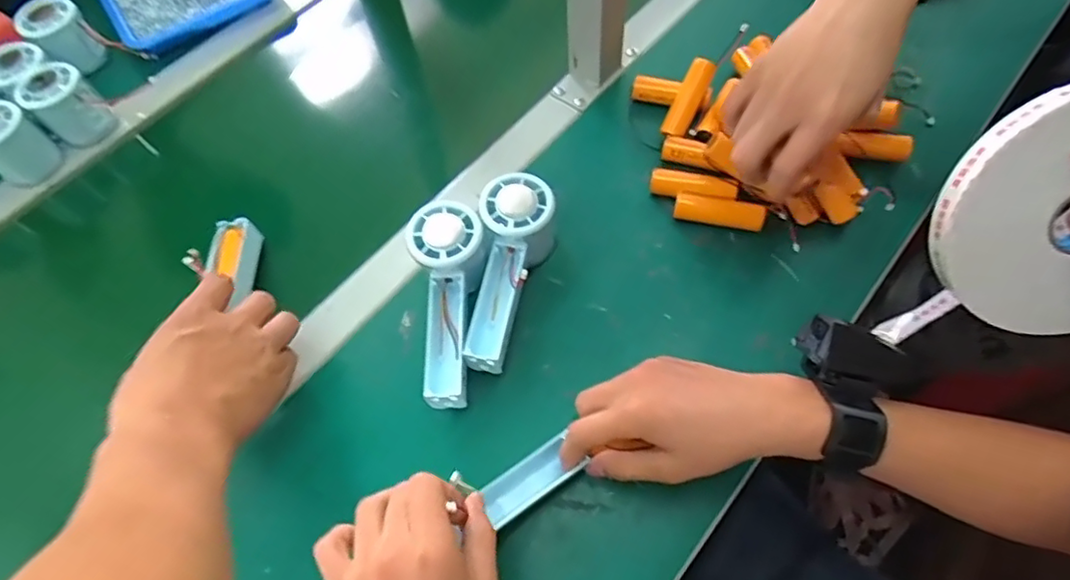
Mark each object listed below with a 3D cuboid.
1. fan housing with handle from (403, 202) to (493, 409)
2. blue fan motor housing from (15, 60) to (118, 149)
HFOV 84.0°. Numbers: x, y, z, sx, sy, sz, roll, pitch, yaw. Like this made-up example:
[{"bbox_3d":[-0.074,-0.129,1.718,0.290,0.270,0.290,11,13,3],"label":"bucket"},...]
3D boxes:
[{"bbox_3d":[-0.061,0.012,0.449,0.060,0.055,0.154,-5,63,1],"label":"fan housing with handle"},{"bbox_3d":[-0.454,-0.180,0.576,0.057,0.059,0.056,38,71,20],"label":"blue fan motor housing"}]

